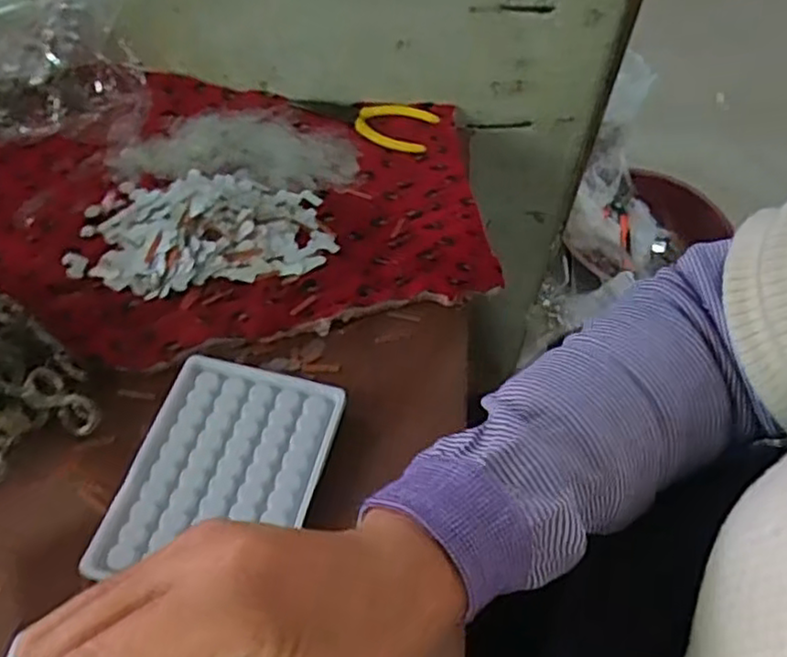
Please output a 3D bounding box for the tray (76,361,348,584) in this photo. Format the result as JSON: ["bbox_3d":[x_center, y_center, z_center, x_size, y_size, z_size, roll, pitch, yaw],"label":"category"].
[{"bbox_3d":[-0.088,0.074,0.368,0.094,0.008,0.124,12,52,6],"label":"tray"}]

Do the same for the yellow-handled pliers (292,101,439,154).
[{"bbox_3d":[-0.027,-0.172,0.570,0.120,0.007,0.051,16,52,9],"label":"yellow-handled pliers"}]

